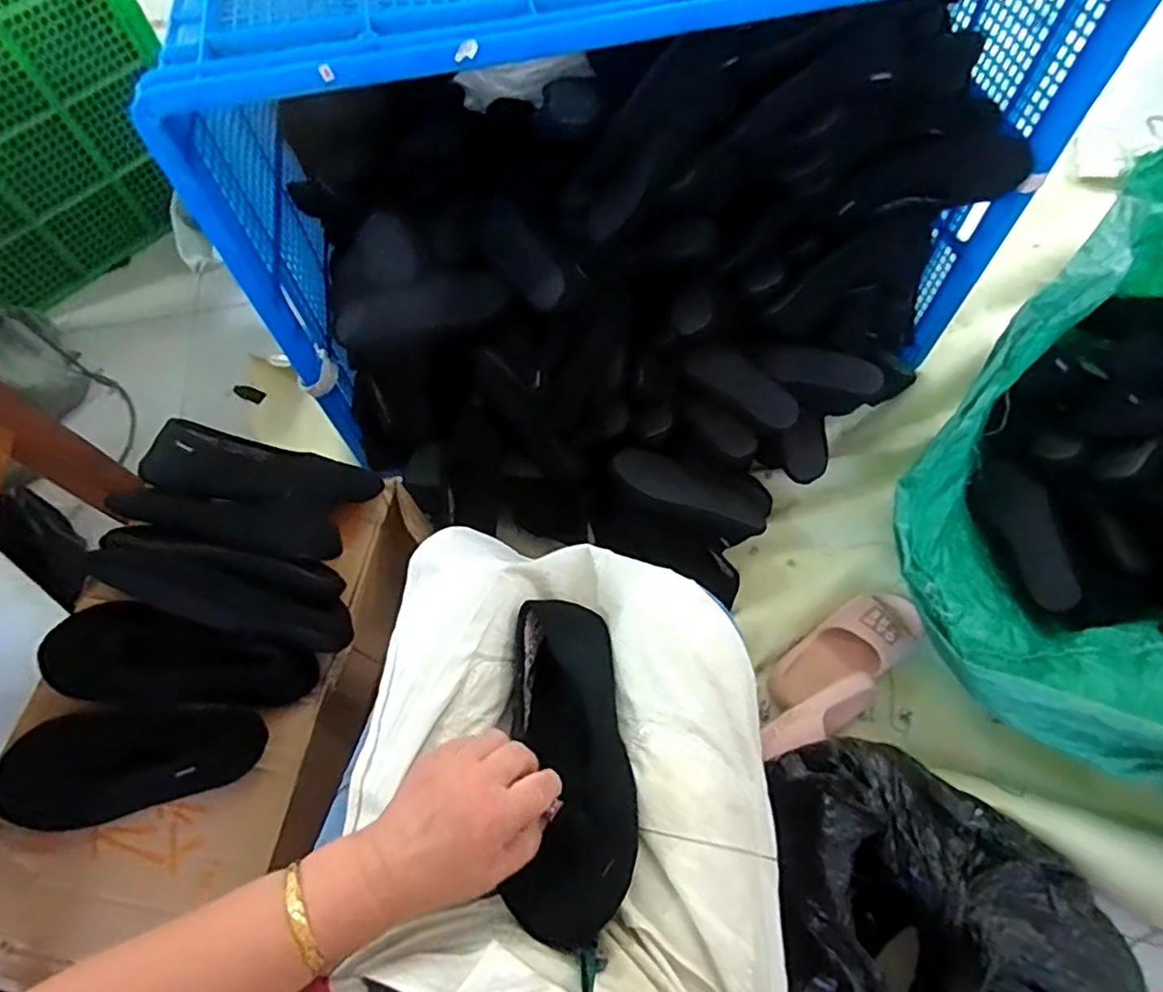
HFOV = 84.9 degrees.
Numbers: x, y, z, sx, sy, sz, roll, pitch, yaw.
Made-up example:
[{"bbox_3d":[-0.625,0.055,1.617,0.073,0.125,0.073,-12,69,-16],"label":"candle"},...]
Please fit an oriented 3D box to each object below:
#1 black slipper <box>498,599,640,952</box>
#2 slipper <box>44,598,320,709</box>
[{"bbox_3d":[-0.010,0.192,0.494,0.088,0.053,0.249,-8,41,-1],"label":"black slipper"},{"bbox_3d":[-0.409,0.166,0.652,0.256,0.061,0.093,3,63,4],"label":"slipper"}]

